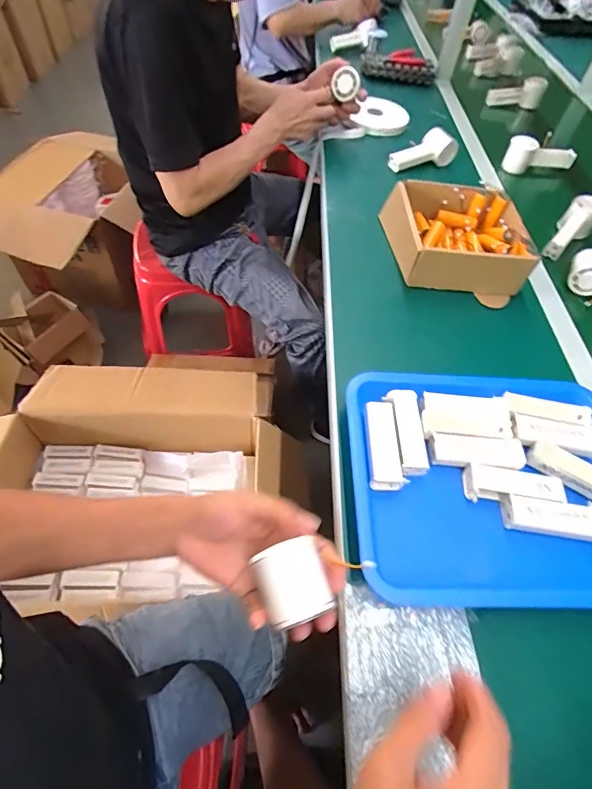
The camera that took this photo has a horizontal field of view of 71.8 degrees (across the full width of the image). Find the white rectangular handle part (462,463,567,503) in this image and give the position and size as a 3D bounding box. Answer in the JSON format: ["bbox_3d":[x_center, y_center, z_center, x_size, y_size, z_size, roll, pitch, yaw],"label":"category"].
[{"bbox_3d":[0.240,0.104,0.456,0.103,0.024,0.035,7,55,0],"label":"white rectangular handle part"}]

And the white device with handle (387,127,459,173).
[{"bbox_3d":[0.274,-0.513,0.886,0.140,0.071,0.065,-31,63,-24],"label":"white device with handle"}]

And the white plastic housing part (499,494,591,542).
[{"bbox_3d":[0.275,0.130,0.433,0.109,0.014,0.037,8,55,1],"label":"white plastic housing part"}]

